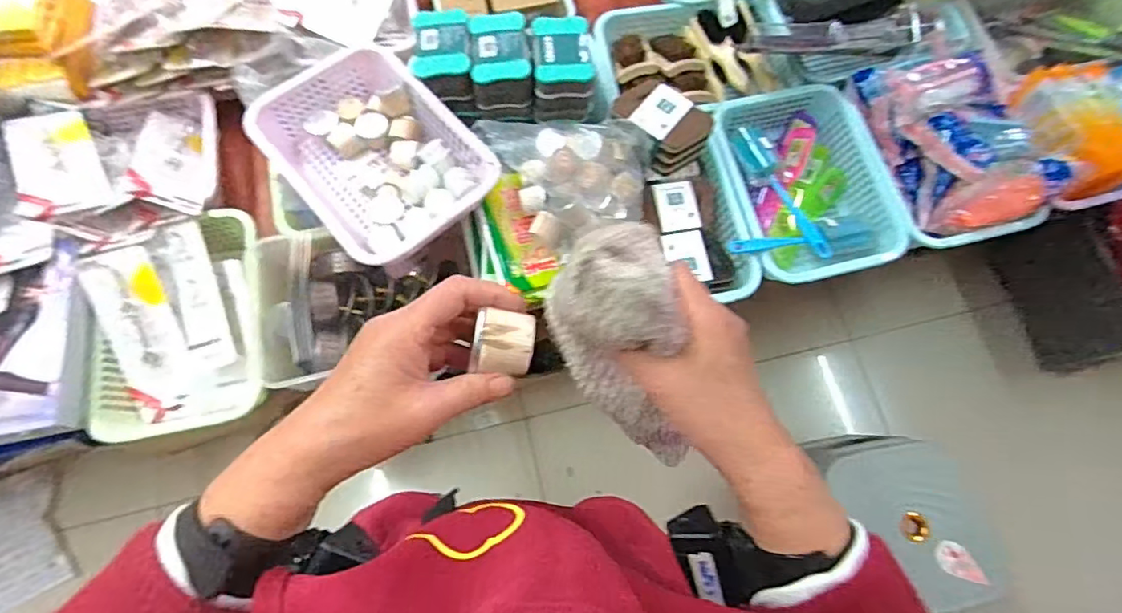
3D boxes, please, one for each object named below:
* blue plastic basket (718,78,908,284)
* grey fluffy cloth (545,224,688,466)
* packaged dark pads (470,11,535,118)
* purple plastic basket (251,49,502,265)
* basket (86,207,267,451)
[{"bbox_3d":[0.384,-0.195,0.909,0.253,0.083,0.328,-8,73,-4],"label":"blue plastic basket"},{"bbox_3d":[0.039,0.033,0.355,0.073,0.166,0.068,-16,35,-4],"label":"grey fluffy cloth"},{"bbox_3d":[-0.086,-0.349,0.820,0.084,0.064,0.135,-3,72,-2],"label":"packaged dark pads"},{"bbox_3d":[-0.253,-0.205,0.792,0.222,0.102,0.311,-40,77,-12],"label":"purple plastic basket"},{"bbox_3d":[-0.526,0.021,0.787,0.192,0.110,0.311,-4,72,-2],"label":"basket"}]

